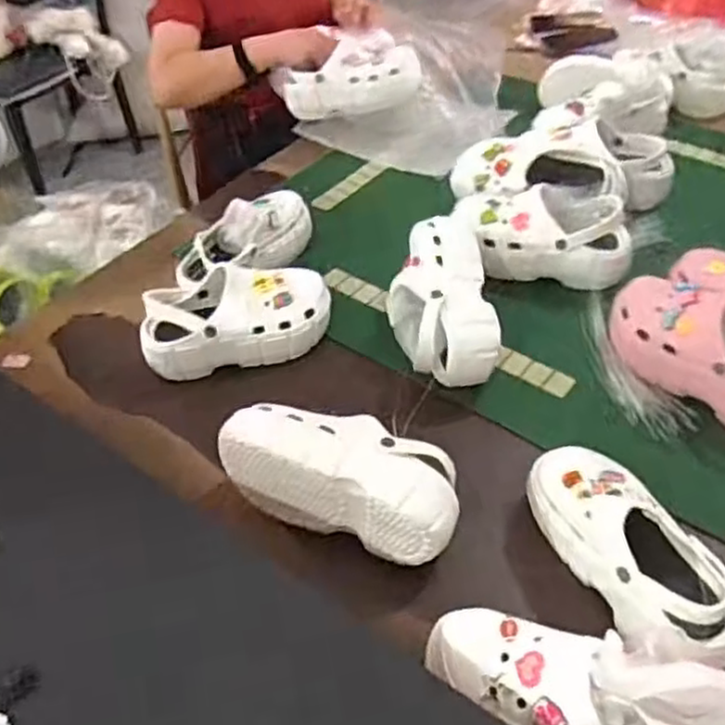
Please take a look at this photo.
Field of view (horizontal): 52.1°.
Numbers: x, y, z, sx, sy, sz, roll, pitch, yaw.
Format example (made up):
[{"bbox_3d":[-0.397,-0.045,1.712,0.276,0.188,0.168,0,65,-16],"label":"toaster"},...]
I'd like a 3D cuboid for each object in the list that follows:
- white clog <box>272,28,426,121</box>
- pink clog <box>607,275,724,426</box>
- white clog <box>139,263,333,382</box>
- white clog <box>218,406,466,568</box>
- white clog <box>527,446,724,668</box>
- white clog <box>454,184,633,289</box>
[{"bbox_3d":[-0.031,-0.541,1.389,0.260,0.121,0.107,-3,44,0],"label":"white clog"},{"bbox_3d":[0.418,-0.022,0.890,0.105,0.107,0.261,-28,49,-24],"label":"pink clog"},{"bbox_3d":[-0.163,-0.049,0.981,0.251,0.114,0.104,-13,44,-10],"label":"white clog"},{"bbox_3d":[-0.017,0.113,0.780,0.248,0.092,0.117,17,47,20],"label":"white clog"},{"bbox_3d":[0.258,0.177,0.709,0.099,0.102,0.239,-17,45,-14],"label":"white clog"},{"bbox_3d":[0.257,-0.187,1.077,0.253,0.094,0.107,8,45,12],"label":"white clog"}]

